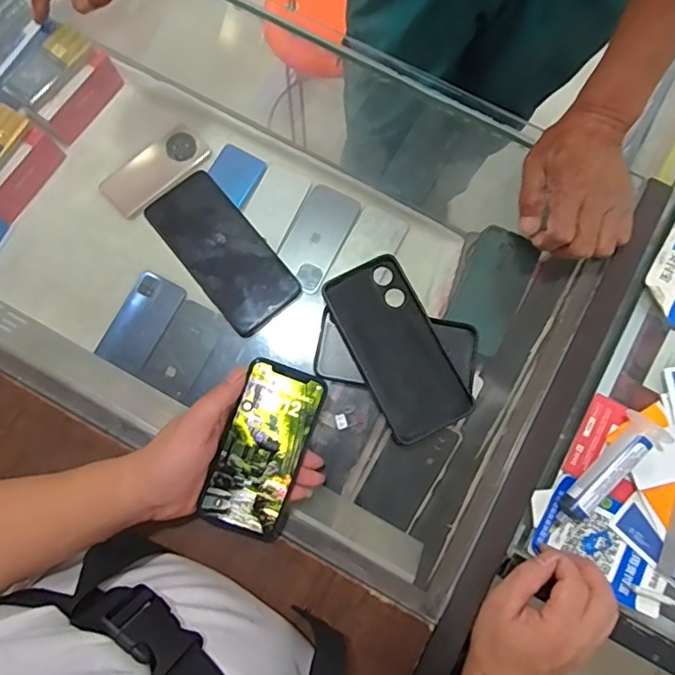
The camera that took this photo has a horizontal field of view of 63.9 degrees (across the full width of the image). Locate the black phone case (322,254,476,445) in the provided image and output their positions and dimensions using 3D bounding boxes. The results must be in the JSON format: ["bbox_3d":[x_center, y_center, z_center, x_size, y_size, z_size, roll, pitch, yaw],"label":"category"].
[{"bbox_3d":[0.054,0.008,0.496,0.080,0.010,0.164,-26,81,-5],"label":"black phone case"}]

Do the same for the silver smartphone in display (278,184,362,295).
[{"bbox_3d":[-0.031,-0.151,0.811,0.078,0.007,0.156,27,81,5],"label":"silver smartphone in display"}]

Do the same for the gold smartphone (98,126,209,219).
[{"bbox_3d":[-0.280,-0.259,0.826,0.165,0.017,0.078,-40,82,-7],"label":"gold smartphone"}]

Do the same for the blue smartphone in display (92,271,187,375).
[{"bbox_3d":[-0.292,-0.024,0.806,0.082,0.013,0.145,27,81,5],"label":"blue smartphone in display"}]

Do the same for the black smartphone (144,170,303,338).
[{"bbox_3d":[-0.111,-0.084,0.519,0.074,0.010,0.163,-39,82,-7],"label":"black smartphone"}]

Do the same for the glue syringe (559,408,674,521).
[{"bbox_3d":[0.241,0.114,0.477,0.109,0.019,0.031,-43,83,-7],"label":"glue syringe"}]

